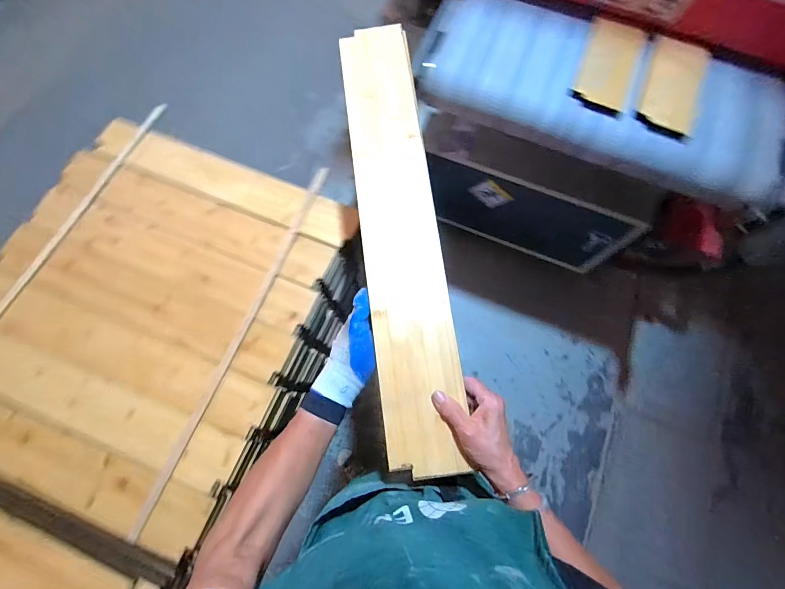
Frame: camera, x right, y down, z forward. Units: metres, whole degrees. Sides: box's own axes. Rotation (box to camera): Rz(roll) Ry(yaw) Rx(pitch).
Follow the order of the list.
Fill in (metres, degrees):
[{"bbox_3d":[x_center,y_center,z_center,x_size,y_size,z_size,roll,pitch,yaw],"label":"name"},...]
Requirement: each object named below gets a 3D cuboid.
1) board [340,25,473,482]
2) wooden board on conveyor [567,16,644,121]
[{"bbox_3d":[0.011,-0.118,0.522,0.123,0.012,0.714,-6,76,-1],"label":"board"},{"bbox_3d":[0.491,-0.523,0.774,0.117,0.018,0.262,22,69,7],"label":"wooden board on conveyor"}]

